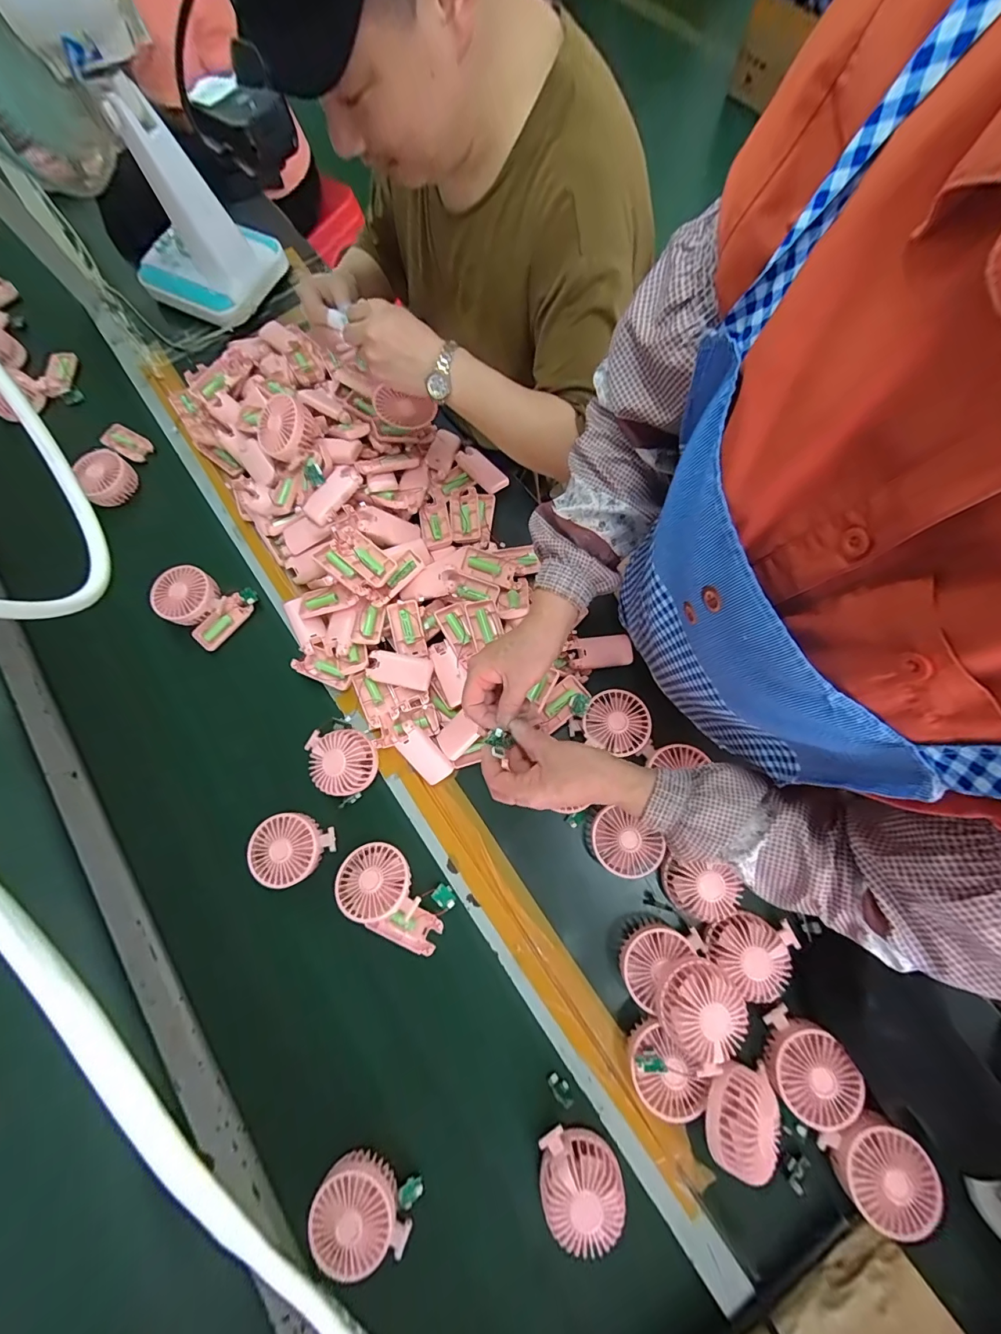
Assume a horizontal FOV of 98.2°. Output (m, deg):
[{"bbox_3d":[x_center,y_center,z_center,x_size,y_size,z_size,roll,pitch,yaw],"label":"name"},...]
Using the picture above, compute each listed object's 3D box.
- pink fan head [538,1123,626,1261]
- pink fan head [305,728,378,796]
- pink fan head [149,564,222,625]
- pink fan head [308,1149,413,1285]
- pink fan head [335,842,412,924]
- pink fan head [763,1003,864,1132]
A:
[{"bbox_3d":[0.087,0.557,0.461,0.084,0.035,0.088,-4,77,1],"label":"pink fan head"},{"bbox_3d":[-0.215,0.127,0.586,0.091,0.026,0.086,-9,77,-1],"label":"pink fan head"},{"bbox_3d":[-0.483,-0.110,0.665,0.084,0.030,0.091,0,78,1],"label":"pink fan head"},{"bbox_3d":[-0.154,0.586,0.468,0.091,0.026,0.090,-4,63,-12],"label":"pink fan head"},{"bbox_3d":[-0.158,0.267,0.544,0.088,0.036,0.088,1,62,-2],"label":"pink fan head"},{"bbox_3d":[0.334,0.437,0.476,0.083,0.032,0.098,-38,79,-7],"label":"pink fan head"}]

